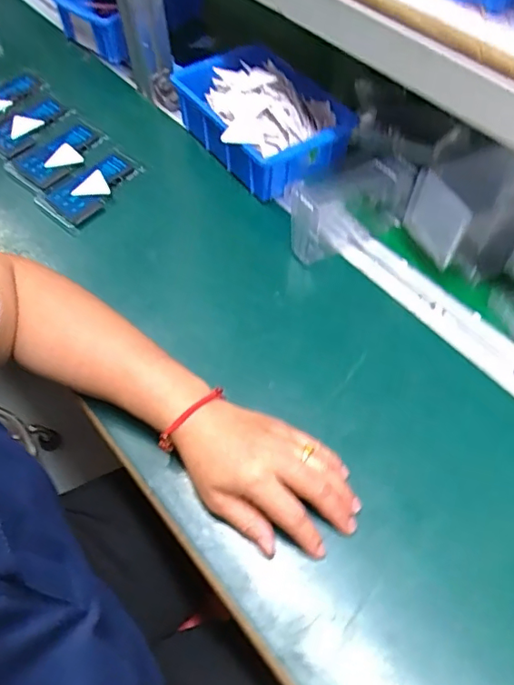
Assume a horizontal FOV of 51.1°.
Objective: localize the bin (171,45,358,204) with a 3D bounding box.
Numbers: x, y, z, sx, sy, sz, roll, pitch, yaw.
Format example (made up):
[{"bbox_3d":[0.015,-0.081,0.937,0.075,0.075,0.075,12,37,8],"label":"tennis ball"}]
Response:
[{"bbox_3d":[0.011,-0.272,0.646,0.154,0.084,0.207,-27,60,-16],"label":"bin"}]

